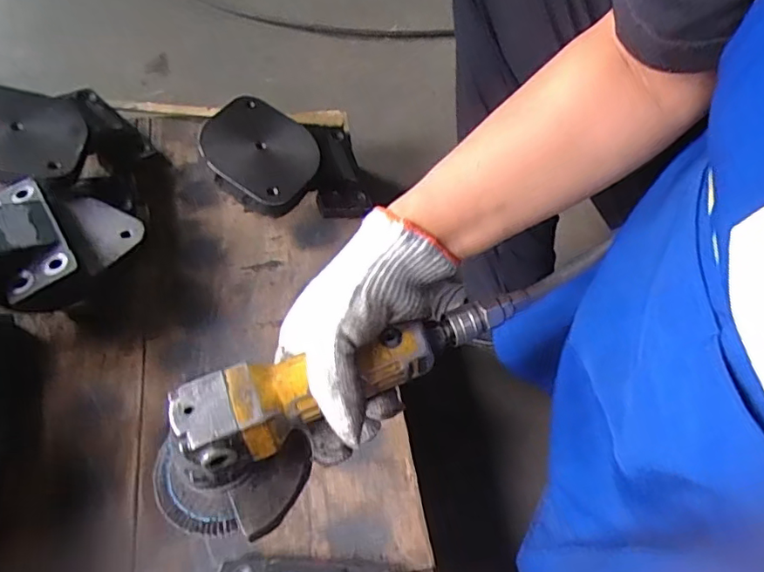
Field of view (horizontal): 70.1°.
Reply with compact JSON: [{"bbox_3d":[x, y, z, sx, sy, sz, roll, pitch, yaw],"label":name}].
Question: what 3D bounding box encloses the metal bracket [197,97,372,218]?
[{"bbox_3d":[-0.115,-0.146,0.662,0.181,0.097,0.171,-12,59,-10],"label":"metal bracket"}]

